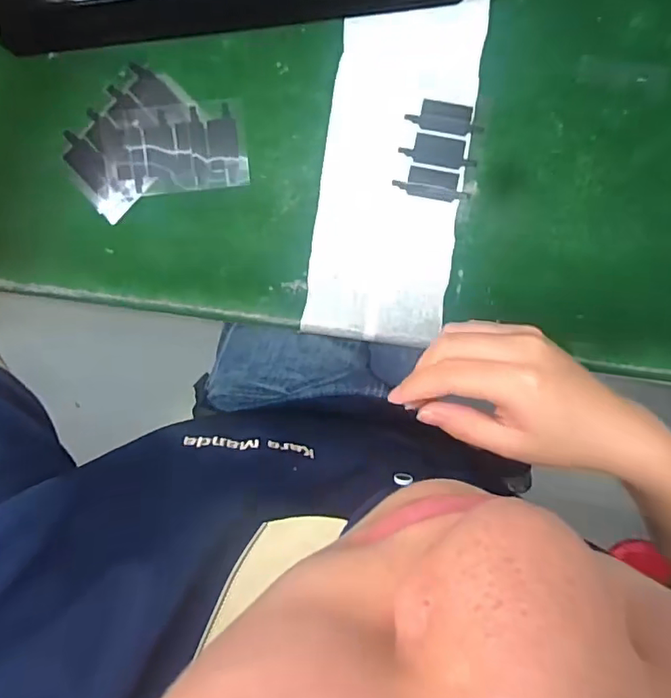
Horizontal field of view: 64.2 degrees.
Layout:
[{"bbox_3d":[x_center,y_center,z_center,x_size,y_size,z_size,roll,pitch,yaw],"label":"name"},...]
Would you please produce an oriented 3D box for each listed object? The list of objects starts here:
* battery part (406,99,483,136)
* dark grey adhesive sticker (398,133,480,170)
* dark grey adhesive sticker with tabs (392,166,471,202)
[{"bbox_3d":[0.071,-0.149,0.343,0.047,0.004,0.018,10,98,2],"label":"battery part"},{"bbox_3d":[0.068,-0.128,0.346,0.047,0.004,0.019,12,98,2],"label":"dark grey adhesive sticker"},{"bbox_3d":[0.063,-0.107,0.347,0.049,0.004,0.019,11,98,2],"label":"dark grey adhesive sticker with tabs"}]

